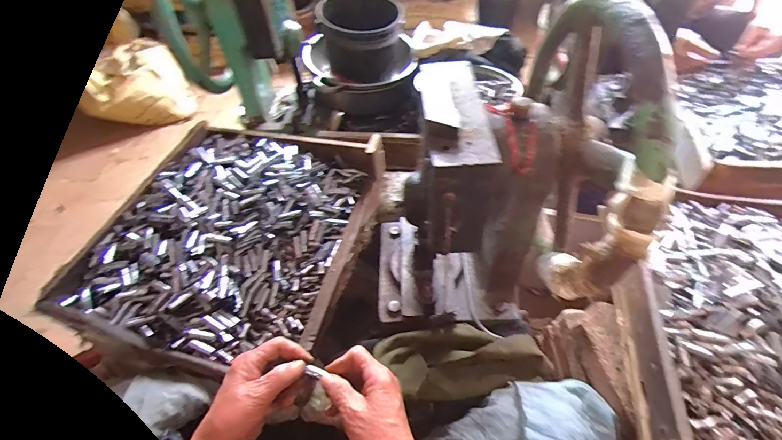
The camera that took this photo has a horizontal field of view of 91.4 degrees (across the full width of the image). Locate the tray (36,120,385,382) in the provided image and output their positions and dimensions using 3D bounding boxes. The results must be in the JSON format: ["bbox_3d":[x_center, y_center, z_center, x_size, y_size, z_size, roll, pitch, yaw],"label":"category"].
[{"bbox_3d":[-0.252,0.015,0.636,0.385,0.081,0.440,20,62,-4],"label":"tray"}]

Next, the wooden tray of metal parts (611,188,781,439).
[{"bbox_3d":[0.510,0.140,0.531,0.326,0.084,0.434,9,51,12],"label":"wooden tray of metal parts"}]

